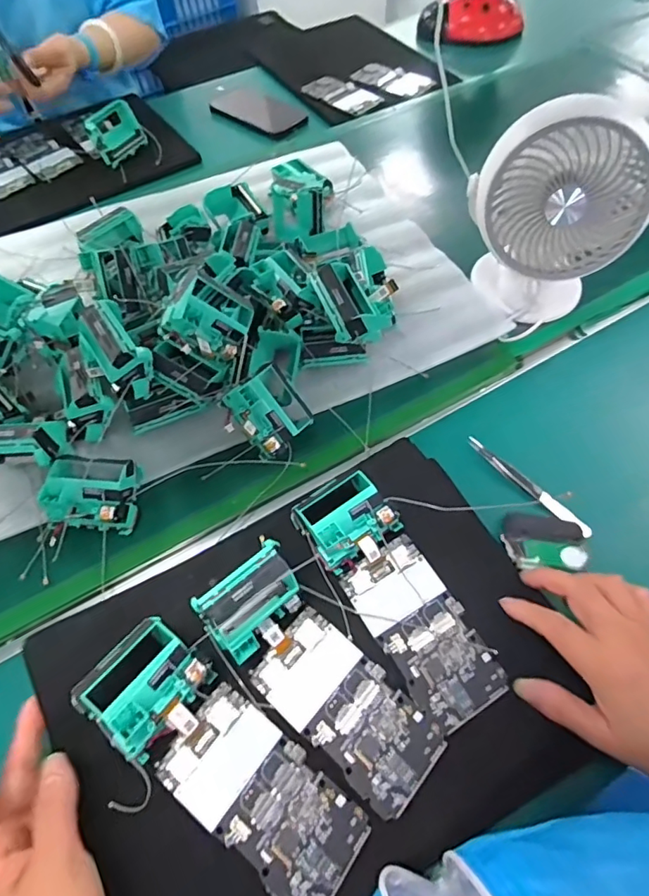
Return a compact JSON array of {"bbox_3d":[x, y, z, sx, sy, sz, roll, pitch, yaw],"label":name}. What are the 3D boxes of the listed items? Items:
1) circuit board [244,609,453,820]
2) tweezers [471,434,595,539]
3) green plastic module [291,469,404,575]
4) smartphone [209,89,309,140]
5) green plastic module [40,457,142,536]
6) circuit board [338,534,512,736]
[{"bbox_3d":[0.016,0.176,0.353,0.128,0.007,0.065,36,67,22],"label":"circuit board"},{"bbox_3d":[0.182,0.033,0.461,0.012,0.011,0.128,-40,65,-19],"label":"tweezers"},{"bbox_3d":[0.015,0.054,0.409,0.070,0.032,0.059,-33,63,-16],"label":"green plastic module"},{"bbox_3d":[-0.112,-0.545,0.834,0.168,0.014,0.079,32,66,20],"label":"smartphone"},{"bbox_3d":[-0.195,0.038,0.436,0.066,0.046,0.056,2,59,4],"label":"green plastic module"},{"bbox_3d":[0.073,0.133,0.380,0.066,0.007,0.127,-29,62,-14],"label":"circuit board"}]

